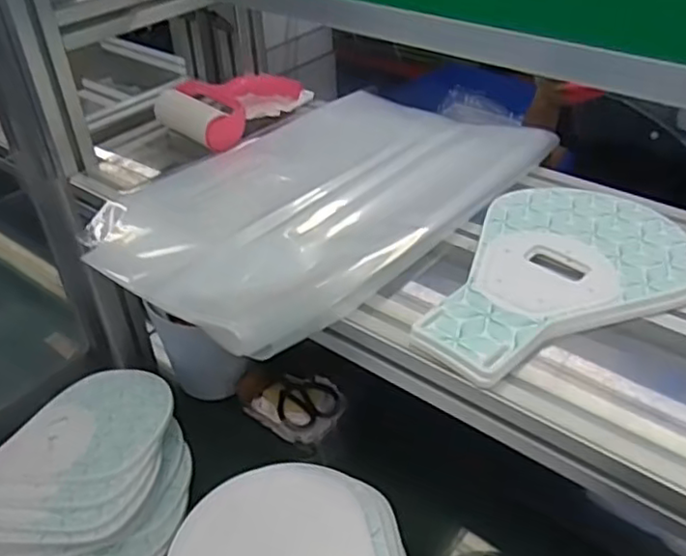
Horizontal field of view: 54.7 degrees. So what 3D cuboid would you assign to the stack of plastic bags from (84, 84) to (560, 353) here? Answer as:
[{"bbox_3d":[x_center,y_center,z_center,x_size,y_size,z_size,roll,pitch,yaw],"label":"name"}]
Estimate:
[{"bbox_3d":[-0.016,-0.083,0.637,0.267,0.031,0.395,30,48,34],"label":"stack of plastic bags"}]

